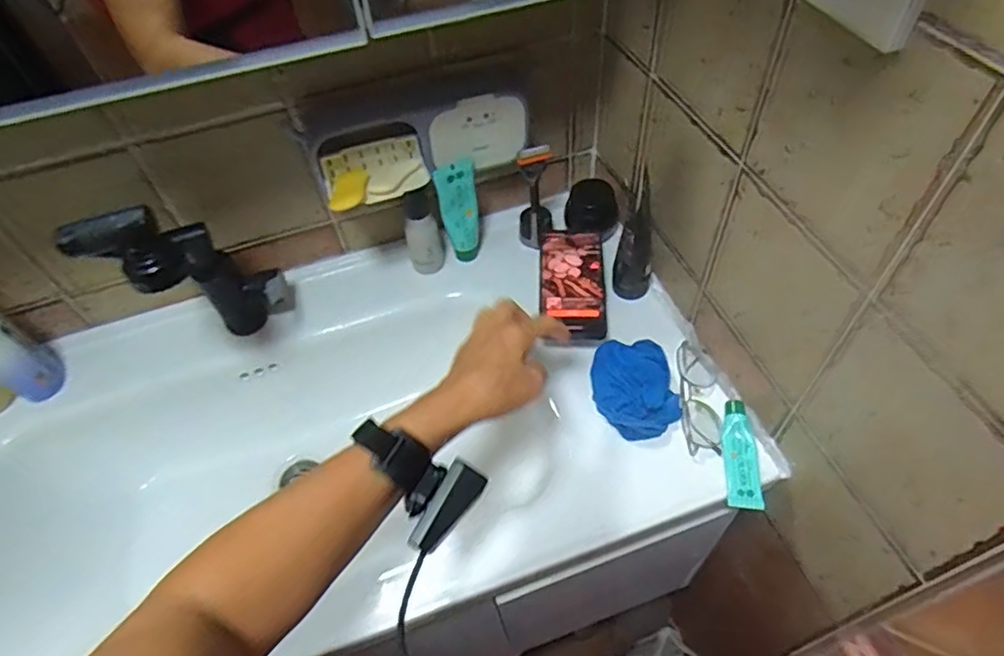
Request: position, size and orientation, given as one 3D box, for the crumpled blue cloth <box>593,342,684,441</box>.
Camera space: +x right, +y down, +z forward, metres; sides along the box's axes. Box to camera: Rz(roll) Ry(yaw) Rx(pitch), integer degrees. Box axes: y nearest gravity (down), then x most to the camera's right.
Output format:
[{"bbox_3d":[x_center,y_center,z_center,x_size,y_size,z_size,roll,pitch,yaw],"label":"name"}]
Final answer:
[{"bbox_3d":[0.142,0.060,0.629,0.085,0.049,0.110,-11,53,-4],"label":"crumpled blue cloth"}]

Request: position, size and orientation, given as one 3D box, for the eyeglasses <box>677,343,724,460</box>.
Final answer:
[{"bbox_3d":[0.214,0.075,0.635,0.042,0.019,0.129,3,53,6],"label":"eyeglasses"}]

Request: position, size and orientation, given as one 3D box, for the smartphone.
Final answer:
[{"bbox_3d":[0.085,-0.057,0.698,0.077,0.015,0.161,-2,56,2],"label":"smartphone"}]

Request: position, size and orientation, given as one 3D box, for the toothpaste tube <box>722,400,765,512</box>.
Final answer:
[{"bbox_3d":[0.243,0.127,0.590,0.033,0.017,0.109,5,54,7],"label":"toothpaste tube"}]

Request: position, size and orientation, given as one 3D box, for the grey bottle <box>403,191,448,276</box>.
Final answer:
[{"bbox_3d":[-0.100,-0.115,0.740,0.050,0.105,0.034,-11,53,-4],"label":"grey bottle"}]

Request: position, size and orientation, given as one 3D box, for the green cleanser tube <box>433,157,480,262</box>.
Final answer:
[{"bbox_3d":[-0.055,-0.145,0.732,0.048,0.147,0.026,-16,48,-8],"label":"green cleanser tube"}]

